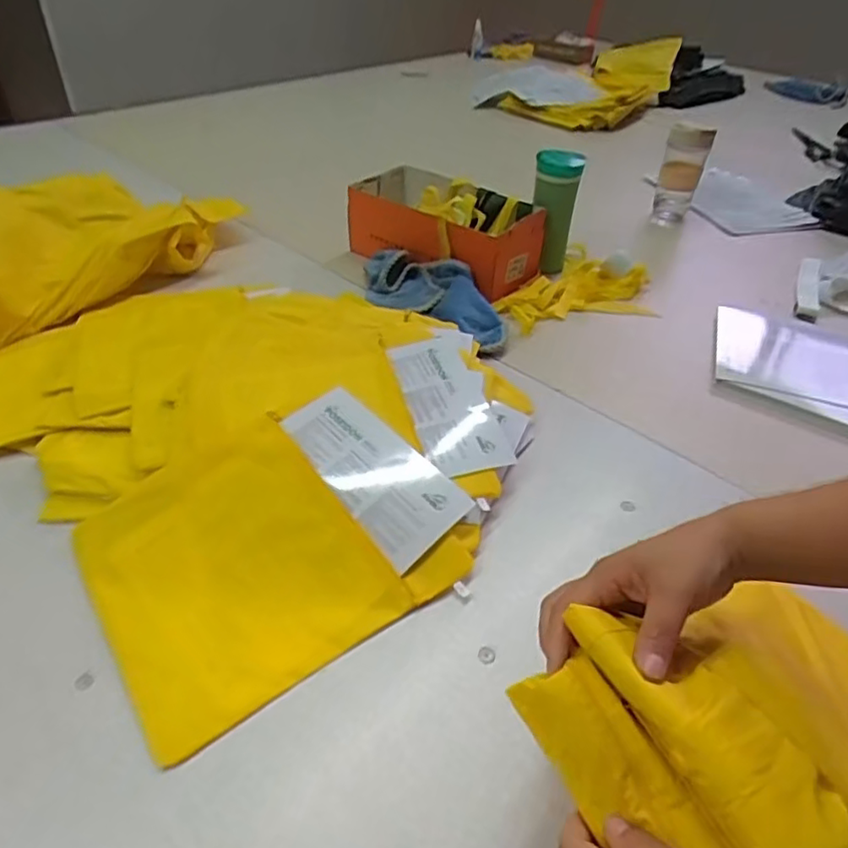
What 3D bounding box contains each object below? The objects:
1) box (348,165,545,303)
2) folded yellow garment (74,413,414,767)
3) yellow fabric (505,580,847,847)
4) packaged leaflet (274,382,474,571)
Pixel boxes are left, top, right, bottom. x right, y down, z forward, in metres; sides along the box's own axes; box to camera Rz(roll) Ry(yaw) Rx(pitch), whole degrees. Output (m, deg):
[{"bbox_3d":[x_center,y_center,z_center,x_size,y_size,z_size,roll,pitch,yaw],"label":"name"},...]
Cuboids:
[{"bbox_3d":[0.034,-0.322,1.063,0.307,0.131,0.155,28,46,26],"label":"box"},{"bbox_3d":[-0.179,0.117,0.576,0.229,0.048,0.263,-26,49,-27],"label":"folded yellow garment"},{"bbox_3d":[0.217,0.185,0.406,0.270,0.125,0.205,-31,51,-30],"label":"yellow fabric"},{"bbox_3d":[-0.053,0.043,0.627,0.096,0.010,0.196,-39,66,-23],"label":"packaged leaflet"}]

